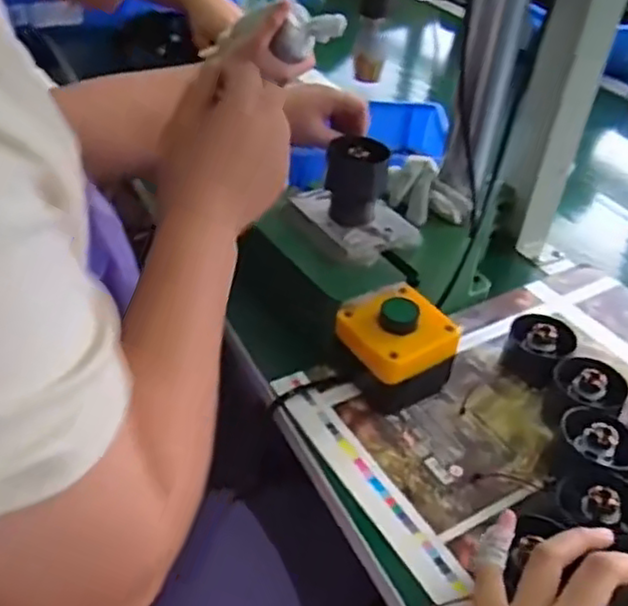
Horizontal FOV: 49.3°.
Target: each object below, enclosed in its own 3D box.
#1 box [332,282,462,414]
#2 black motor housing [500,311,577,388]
[{"bbox_3d":[0.059,0.030,0.506,0.070,0.067,0.073,-22,44,-28],"label":"box"},{"bbox_3d":[0.171,0.037,0.522,0.046,0.043,0.036,20,41,20],"label":"black motor housing"}]

